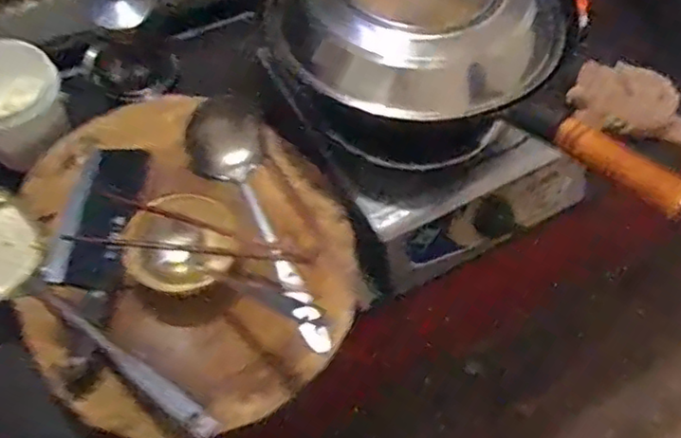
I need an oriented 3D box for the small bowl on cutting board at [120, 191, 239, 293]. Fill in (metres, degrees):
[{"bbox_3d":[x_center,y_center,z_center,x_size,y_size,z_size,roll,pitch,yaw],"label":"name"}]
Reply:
[{"bbox_3d":[-0.163,0.025,0.697,0.108,0.046,0.131,31,62,16],"label":"small bowl on cutting board"}]

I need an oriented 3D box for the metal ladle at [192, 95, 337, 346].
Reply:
[{"bbox_3d":[-0.102,-0.002,0.730,0.093,0.060,0.330,-15,60,-11],"label":"metal ladle"}]

